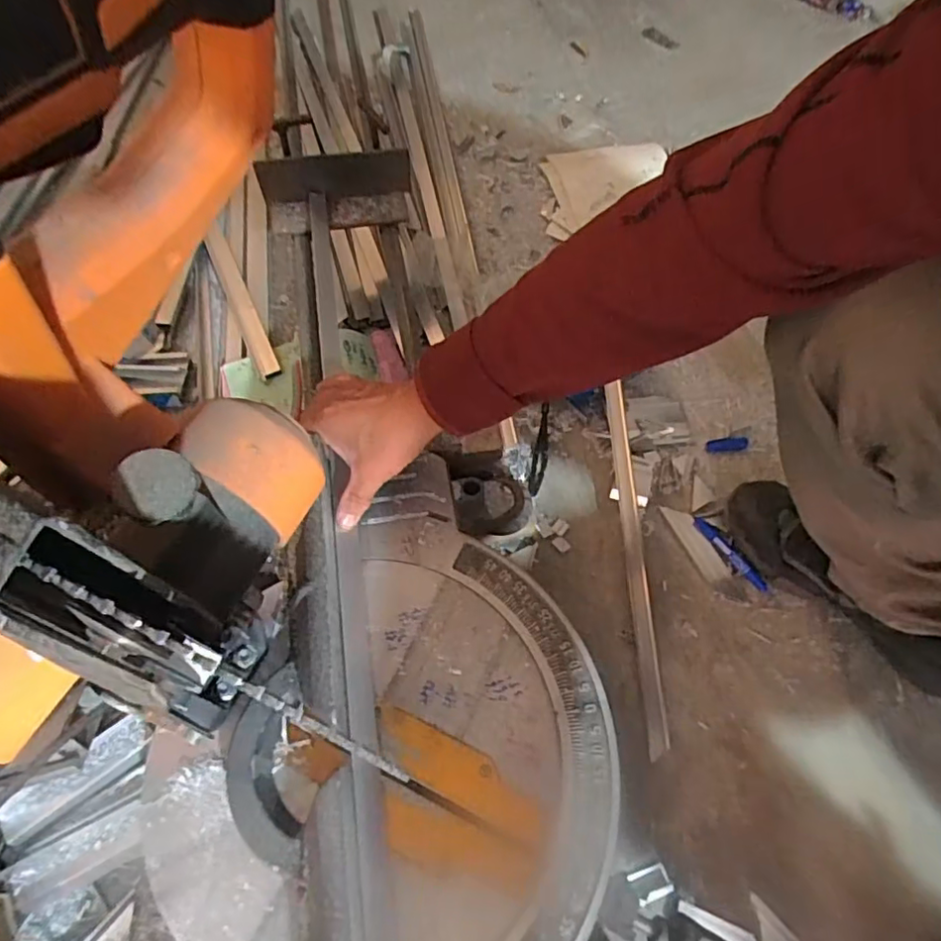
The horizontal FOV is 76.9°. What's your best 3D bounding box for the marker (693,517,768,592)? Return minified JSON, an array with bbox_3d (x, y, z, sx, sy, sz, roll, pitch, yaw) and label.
[{"bbox_3d":[0.284,0.090,0.648,0.016,0.018,0.100,-27,65,-17],"label":"marker"}]

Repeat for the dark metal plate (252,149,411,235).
[{"bbox_3d":[-0.163,-0.336,0.720,0.180,0.060,0.063,-8,60,-5],"label":"dark metal plate"}]

